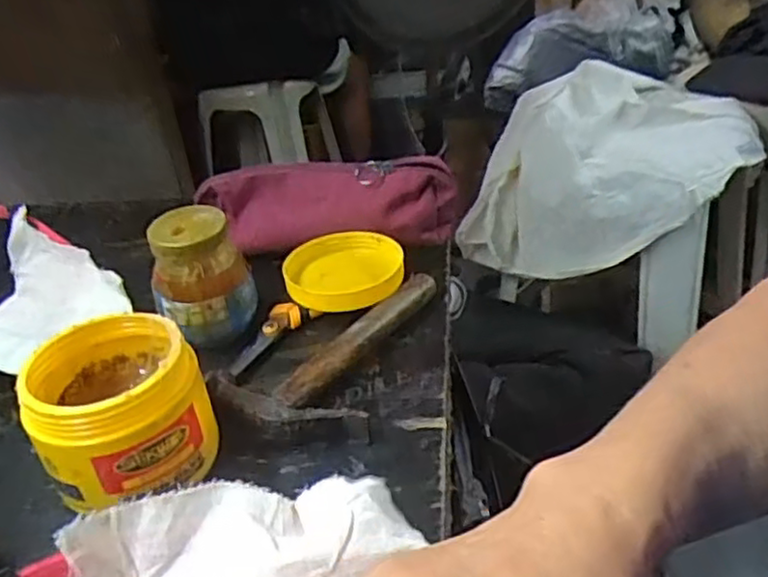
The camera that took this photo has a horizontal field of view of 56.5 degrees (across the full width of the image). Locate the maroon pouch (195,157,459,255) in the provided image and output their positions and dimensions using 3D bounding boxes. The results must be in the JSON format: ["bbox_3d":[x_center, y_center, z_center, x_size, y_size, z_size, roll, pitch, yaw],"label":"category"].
[{"bbox_3d":[-0.051,-0.075,0.621,0.219,0.058,0.048,-3,33,5],"label":"maroon pouch"}]

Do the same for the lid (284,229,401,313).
[{"bbox_3d":[-0.033,-0.015,0.577,0.093,0.019,0.089,-5,33,3],"label":"lid"}]

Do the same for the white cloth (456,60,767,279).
[{"bbox_3d":[0.371,-0.193,1.217,0.475,0.281,0.263,-1,33,8],"label":"white cloth"}]

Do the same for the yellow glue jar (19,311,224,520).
[{"bbox_3d":[-0.155,0.066,0.417,0.087,0.068,0.099,-21,36,-22],"label":"yellow glue jar"}]

